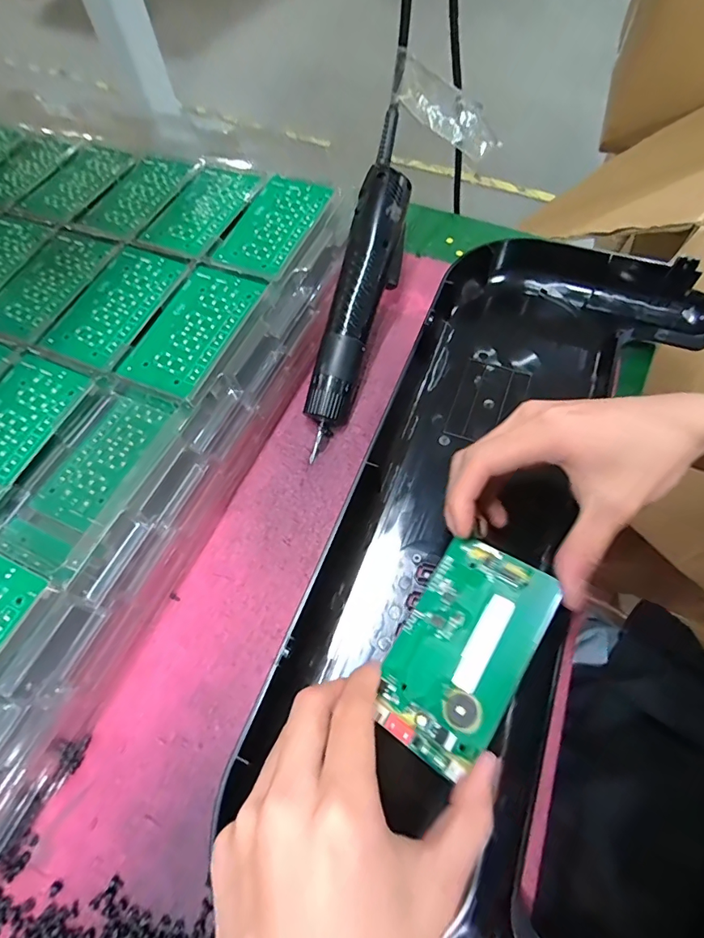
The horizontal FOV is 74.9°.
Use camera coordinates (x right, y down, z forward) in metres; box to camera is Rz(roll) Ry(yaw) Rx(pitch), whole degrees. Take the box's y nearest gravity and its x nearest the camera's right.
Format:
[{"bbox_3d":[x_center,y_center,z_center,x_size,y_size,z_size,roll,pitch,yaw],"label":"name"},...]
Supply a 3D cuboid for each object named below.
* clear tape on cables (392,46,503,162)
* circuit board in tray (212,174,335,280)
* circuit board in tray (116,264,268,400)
[{"bbox_3d":[0.069,-0.269,0.343,0.089,0.026,0.019,31,65,-12],"label":"clear tape on cables"},{"bbox_3d":[-0.062,-0.196,0.367,0.060,0.005,0.109,19,65,13],"label":"circuit board in tray"},{"bbox_3d":[-0.111,-0.100,0.320,0.059,0.006,0.107,21,65,14],"label":"circuit board in tray"}]

